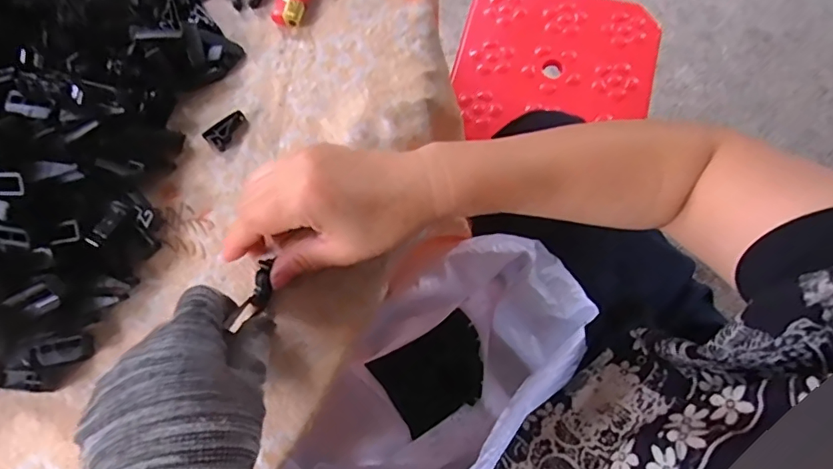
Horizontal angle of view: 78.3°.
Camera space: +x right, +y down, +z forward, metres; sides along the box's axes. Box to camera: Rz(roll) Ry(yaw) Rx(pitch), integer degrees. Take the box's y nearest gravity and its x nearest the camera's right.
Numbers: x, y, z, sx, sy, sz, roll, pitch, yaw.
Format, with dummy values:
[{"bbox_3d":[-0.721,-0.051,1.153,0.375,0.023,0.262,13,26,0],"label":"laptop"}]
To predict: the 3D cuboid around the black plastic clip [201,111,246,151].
[{"bbox_3d":[-0.128,-0.071,0.344,0.014,0.010,0.029,40,80,10],"label":"black plastic clip"}]

